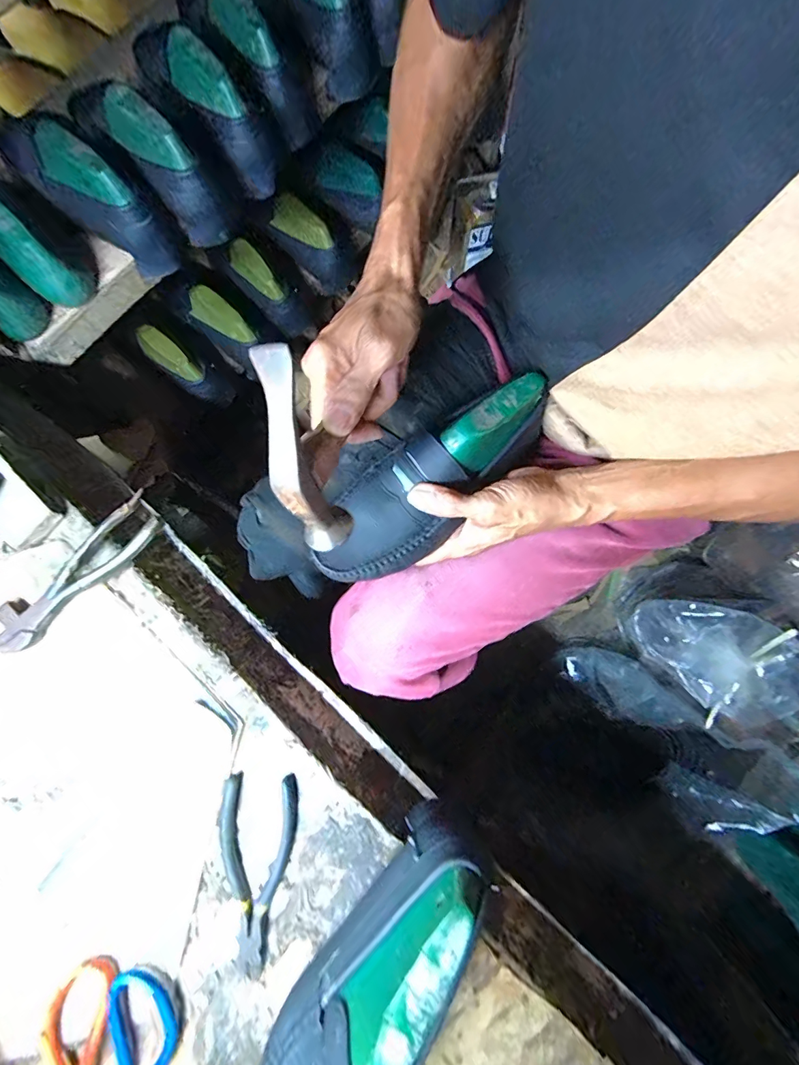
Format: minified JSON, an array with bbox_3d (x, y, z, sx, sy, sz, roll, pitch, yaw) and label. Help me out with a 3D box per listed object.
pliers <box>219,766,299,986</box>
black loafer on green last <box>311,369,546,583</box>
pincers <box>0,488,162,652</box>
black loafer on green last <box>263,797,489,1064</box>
[{"bbox_3d":[-0.119,0.281,0.352,0.062,0.013,0.146,1,80,3],"label":"pliers"},{"bbox_3d":[0.032,-0.048,0.397,0.246,0.088,0.088,-41,82,0],"label":"black loafer on green last"},{"bbox_3d":[-0.294,0.039,0.385,0.182,0.027,0.046,-39,81,-4],"label":"pincers"},{"bbox_3d":[-0.028,0.332,0.295,0.084,0.101,0.269,25,82,7],"label":"black loafer on green last"}]

